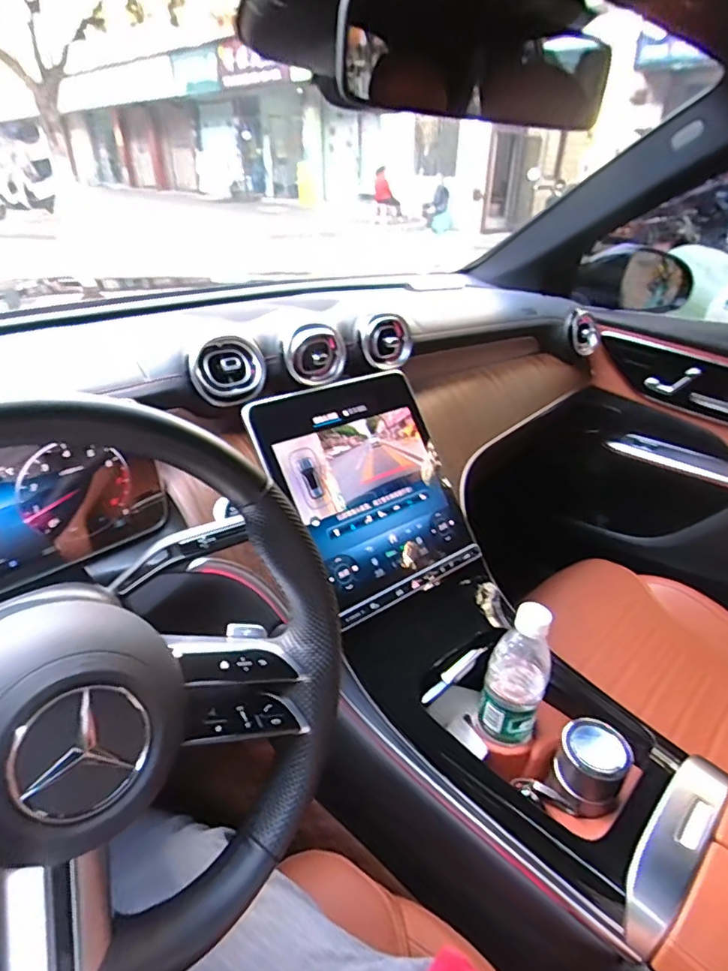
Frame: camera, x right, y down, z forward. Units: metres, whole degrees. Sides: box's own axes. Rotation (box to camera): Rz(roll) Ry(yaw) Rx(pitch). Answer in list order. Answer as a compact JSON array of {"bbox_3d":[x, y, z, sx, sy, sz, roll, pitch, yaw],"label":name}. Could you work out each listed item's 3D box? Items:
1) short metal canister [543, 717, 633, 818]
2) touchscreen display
[{"bbox_3d":[0.233,0.287,0.559,0.065,0.072,0.070,3,30,-2],"label":"short metal canister"},{"bbox_3d":[0.011,-0.003,0.668,0.238,0.278,0.016,-24,-2,-34],"label":"touchscreen display"}]

